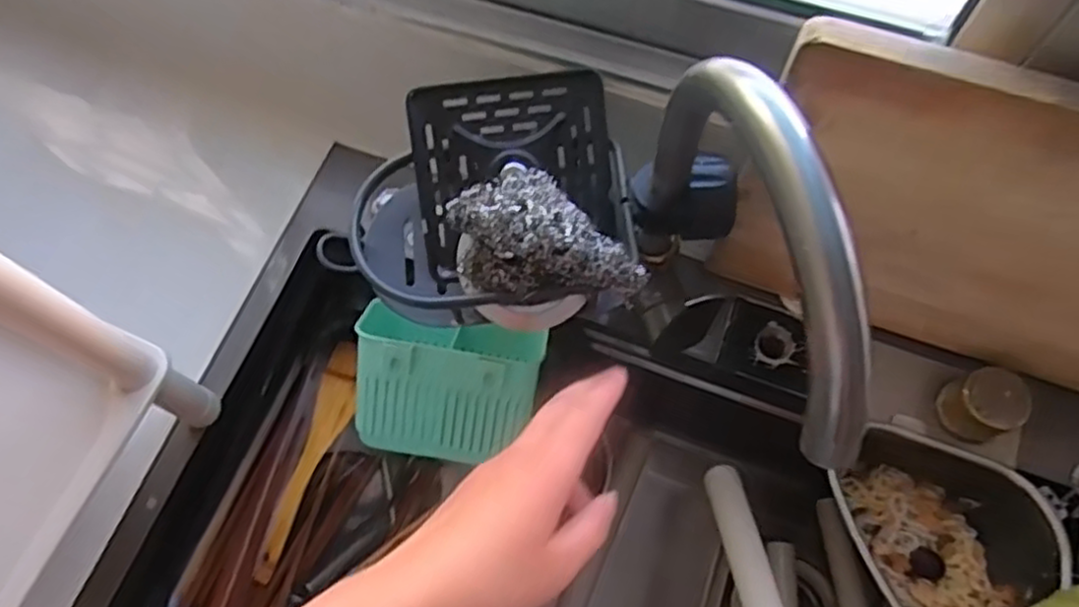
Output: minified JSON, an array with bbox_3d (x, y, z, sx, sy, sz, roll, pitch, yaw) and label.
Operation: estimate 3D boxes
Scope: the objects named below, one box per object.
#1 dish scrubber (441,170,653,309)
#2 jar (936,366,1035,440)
[{"bbox_3d":[-0.003,-0.029,0.425,0.074,0.057,0.110,-37,73,-12],"label":"dish scrubber"},{"bbox_3d":[0.324,0.074,0.533,0.042,0.048,0.044,0,69,1],"label":"jar"}]

